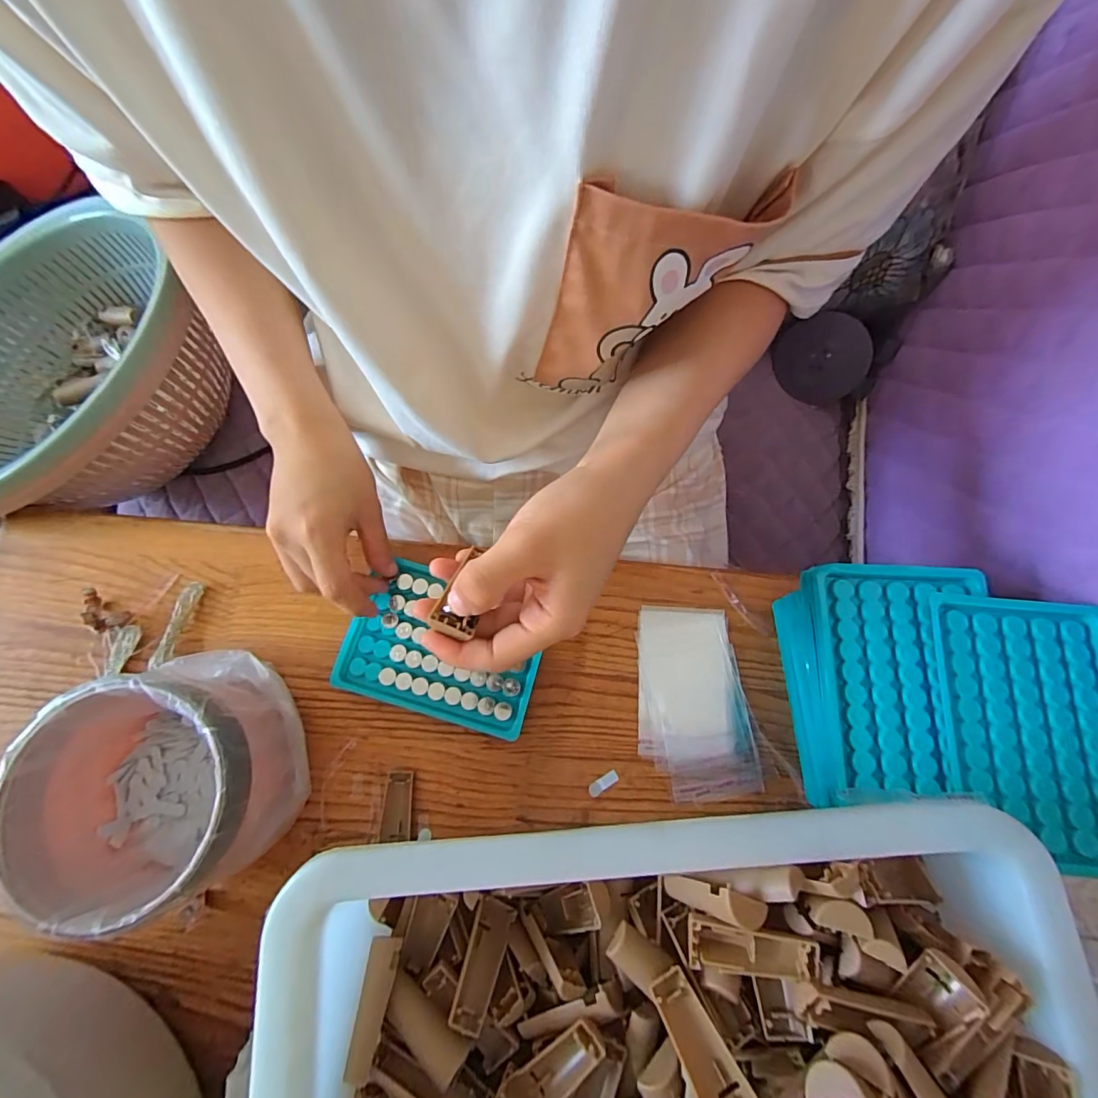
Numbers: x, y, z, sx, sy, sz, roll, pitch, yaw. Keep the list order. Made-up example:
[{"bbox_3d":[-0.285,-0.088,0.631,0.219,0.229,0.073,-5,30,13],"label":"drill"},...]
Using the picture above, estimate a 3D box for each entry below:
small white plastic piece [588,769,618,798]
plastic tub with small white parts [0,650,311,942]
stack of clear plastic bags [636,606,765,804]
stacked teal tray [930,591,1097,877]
[{"bbox_3d":[0.035,0.153,0.316,0.021,0.004,0.008,-32,77,-7],"label":"small white plastic piece"},{"bbox_3d":[-0.219,0.132,0.281,0.121,0.083,0.119,0,75,0],"label":"plastic tub with small white parts"},{"bbox_3d":[0.098,0.102,0.330,0.073,0.004,0.124,-3,75,0],"label":"stack of clear plastic bags"},{"bbox_3d":[0.248,0.089,0.247,0.086,0.017,0.129,6,75,2],"label":"stacked teal tray"}]

